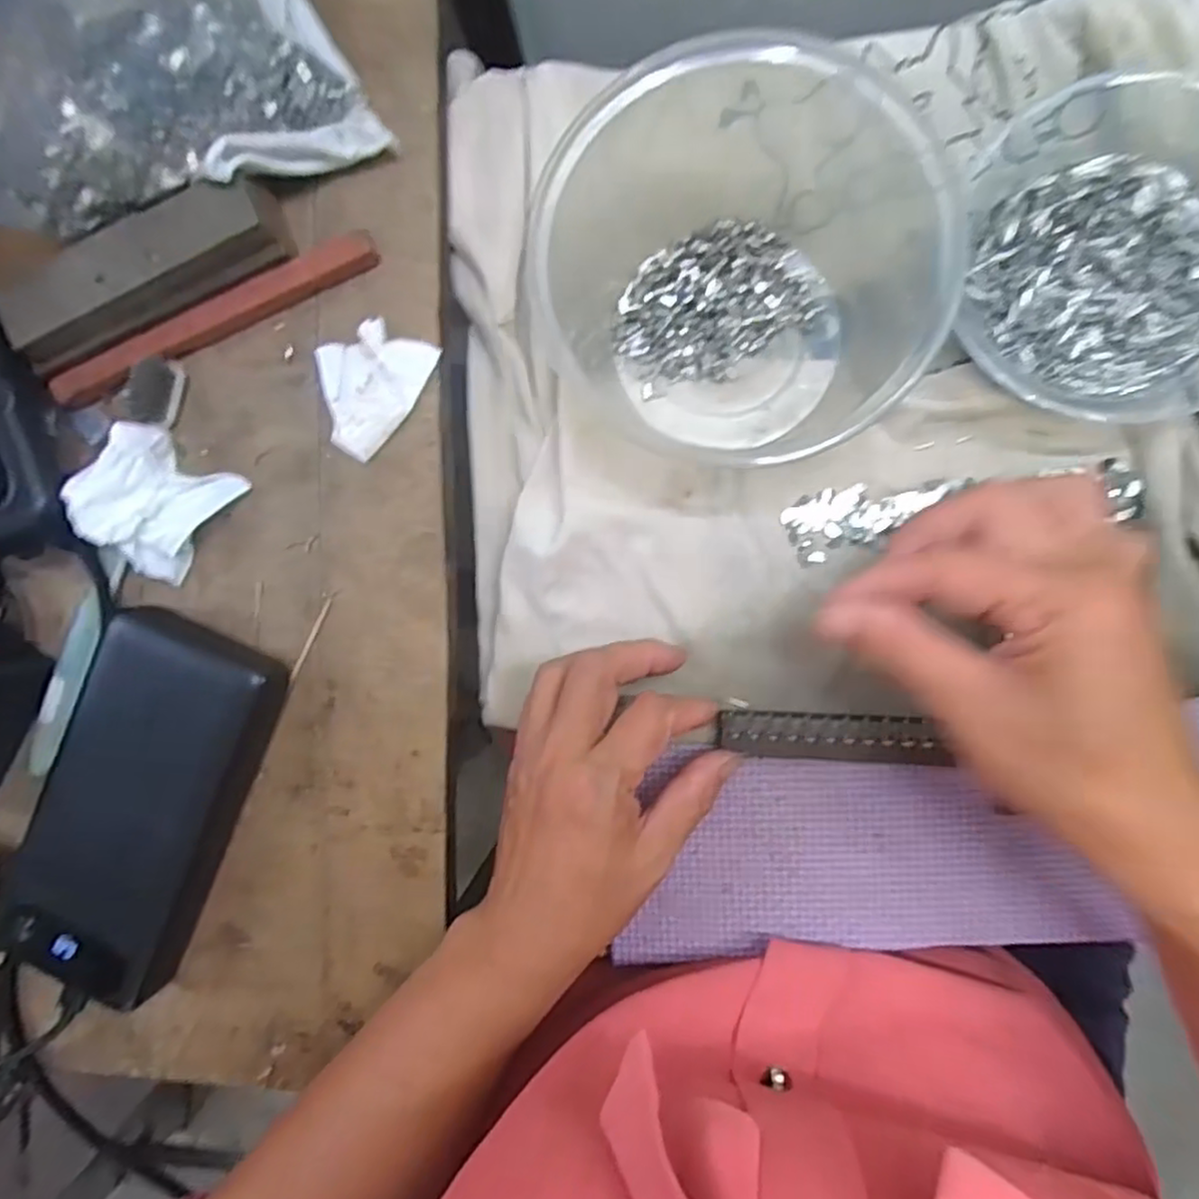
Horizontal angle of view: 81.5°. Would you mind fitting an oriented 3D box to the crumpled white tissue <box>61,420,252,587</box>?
[{"bbox_3d":[-0.182,-0.038,0.280,0.043,0.031,0.052,34,95,4],"label":"crumpled white tissue"}]

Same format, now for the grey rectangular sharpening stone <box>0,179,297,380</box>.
[{"bbox_3d":[-0.180,-0.128,0.273,0.111,0.027,0.030,-23,90,6],"label":"grey rectangular sharpening stone"}]

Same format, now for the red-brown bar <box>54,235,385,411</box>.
[{"bbox_3d":[-0.158,-0.113,0.285,0.146,0.009,0.015,-23,90,6],"label":"red-brown bar"}]

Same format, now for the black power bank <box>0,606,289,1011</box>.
[{"bbox_3d":[-0.191,0.086,0.288,0.073,0.026,0.154,23,94,4],"label":"black power bank"}]

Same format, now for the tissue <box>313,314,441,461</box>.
[{"bbox_3d":[-0.096,-0.087,0.285,0.040,0.008,0.053,28,94,4],"label":"tissue"}]

